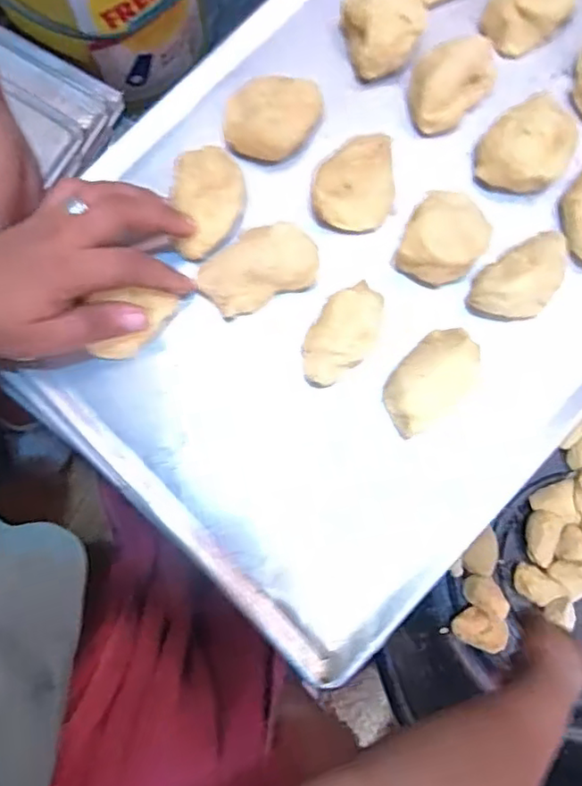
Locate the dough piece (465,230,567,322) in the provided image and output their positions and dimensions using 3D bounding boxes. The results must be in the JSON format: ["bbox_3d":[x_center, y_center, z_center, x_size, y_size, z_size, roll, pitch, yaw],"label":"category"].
[{"bbox_3d":[0.133,-0.065,0.345,0.051,0.031,0.039,-42,82,-7],"label":"dough piece"}]

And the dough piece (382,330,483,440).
[{"bbox_3d":[0.079,-0.007,0.338,0.060,0.025,0.038,-44,82,-7],"label":"dough piece"}]

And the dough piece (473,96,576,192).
[{"bbox_3d":[0.145,-0.149,0.366,0.049,0.026,0.054,37,82,7],"label":"dough piece"}]

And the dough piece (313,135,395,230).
[{"bbox_3d":[0.038,-0.127,0.363,0.050,0.029,0.046,-9,79,-1],"label":"dough piece"}]

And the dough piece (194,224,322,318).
[{"bbox_3d":[-0.019,-0.075,0.355,0.071,0.022,0.039,-23,80,-4],"label":"dough piece"}]

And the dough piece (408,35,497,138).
[{"bbox_3d":[0.102,-0.195,0.373,0.058,0.032,0.037,-41,82,-7],"label":"dough piece"}]

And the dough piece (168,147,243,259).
[{"bbox_3d":[-0.051,-0.118,0.363,0.040,0.017,0.069,7,79,1],"label":"dough piece"}]

